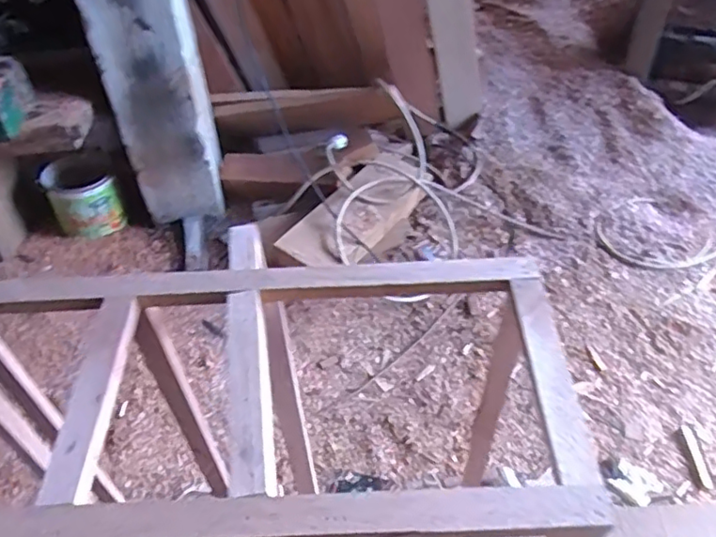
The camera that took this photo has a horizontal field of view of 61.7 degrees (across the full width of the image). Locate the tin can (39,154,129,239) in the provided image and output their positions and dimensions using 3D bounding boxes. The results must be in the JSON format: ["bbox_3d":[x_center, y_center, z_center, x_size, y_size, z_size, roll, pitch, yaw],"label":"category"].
[{"bbox_3d":[-0.703,-0.191,1.539,0.176,0.169,0.160,-9,45,-7],"label":"tin can"}]

